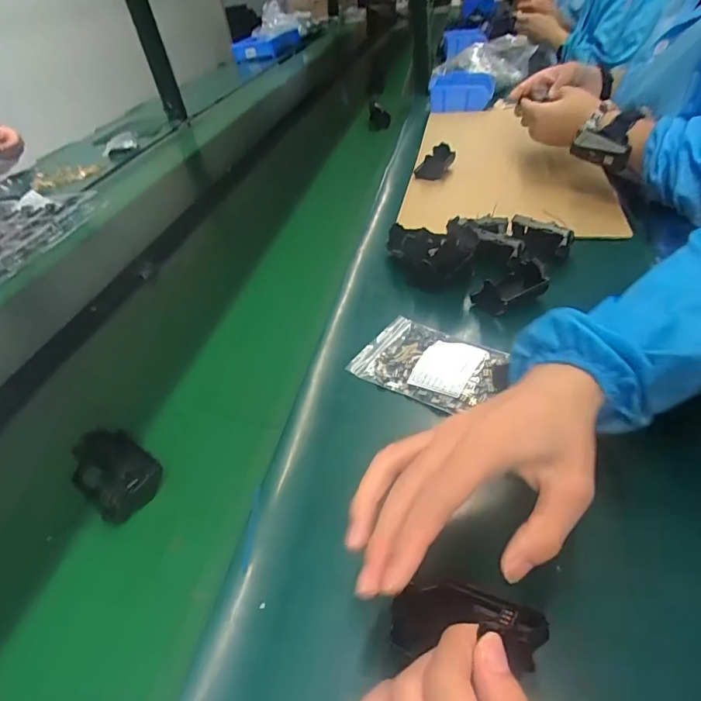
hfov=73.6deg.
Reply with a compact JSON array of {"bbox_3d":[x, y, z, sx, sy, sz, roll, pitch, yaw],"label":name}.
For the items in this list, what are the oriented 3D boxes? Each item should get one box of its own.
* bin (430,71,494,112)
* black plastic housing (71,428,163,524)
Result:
[{"bbox_3d":[0.253,-0.598,1.075,0.142,0.053,0.174,2,41,11],"label":"bin"},{"bbox_3d":[-0.193,0.099,0.384,0.068,0.037,0.052,25,50,33],"label":"black plastic housing"}]

